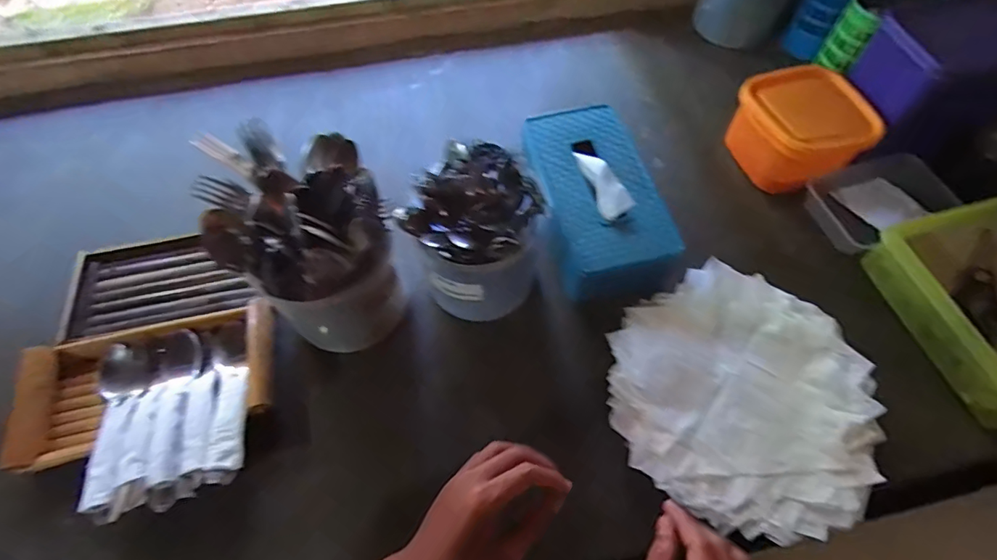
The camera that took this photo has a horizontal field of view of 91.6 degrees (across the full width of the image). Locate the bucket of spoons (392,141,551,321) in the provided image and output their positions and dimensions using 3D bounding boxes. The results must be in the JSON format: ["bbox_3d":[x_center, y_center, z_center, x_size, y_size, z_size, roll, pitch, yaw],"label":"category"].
[{"bbox_3d":[-0.029,-0.044,0.514,0.116,0.164,0.122,0,61,0],"label":"bucket of spoons"}]

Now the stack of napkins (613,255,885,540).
[{"bbox_3d":[0.240,0.109,0.482,0.248,0.032,0.250,32,65,17],"label":"stack of napkins"}]

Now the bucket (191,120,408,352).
[{"bbox_3d":[-0.183,-0.023,0.507,0.137,0.247,0.154,-17,62,-9],"label":"bucket"}]

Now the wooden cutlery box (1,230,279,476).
[{"bbox_3d":[-0.381,0.059,0.554,0.246,0.053,0.255,-12,61,-7],"label":"wooden cutlery box"}]

